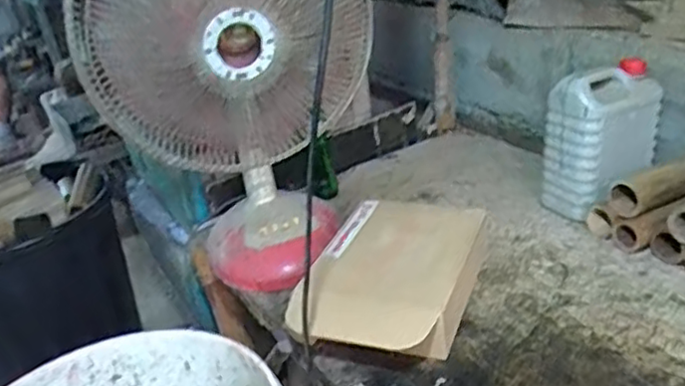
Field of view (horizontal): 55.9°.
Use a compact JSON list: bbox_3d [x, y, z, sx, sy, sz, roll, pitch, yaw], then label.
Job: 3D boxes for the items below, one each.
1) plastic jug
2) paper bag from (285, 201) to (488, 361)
[{"bbox_3d":[0.421,-0.087,1.060,0.158,0.234,0.111,-21,28,-29],"label":"plastic jug"},{"bbox_3d":[0.069,0.118,0.889,0.206,0.075,0.324,4,26,23],"label":"paper bag"}]

